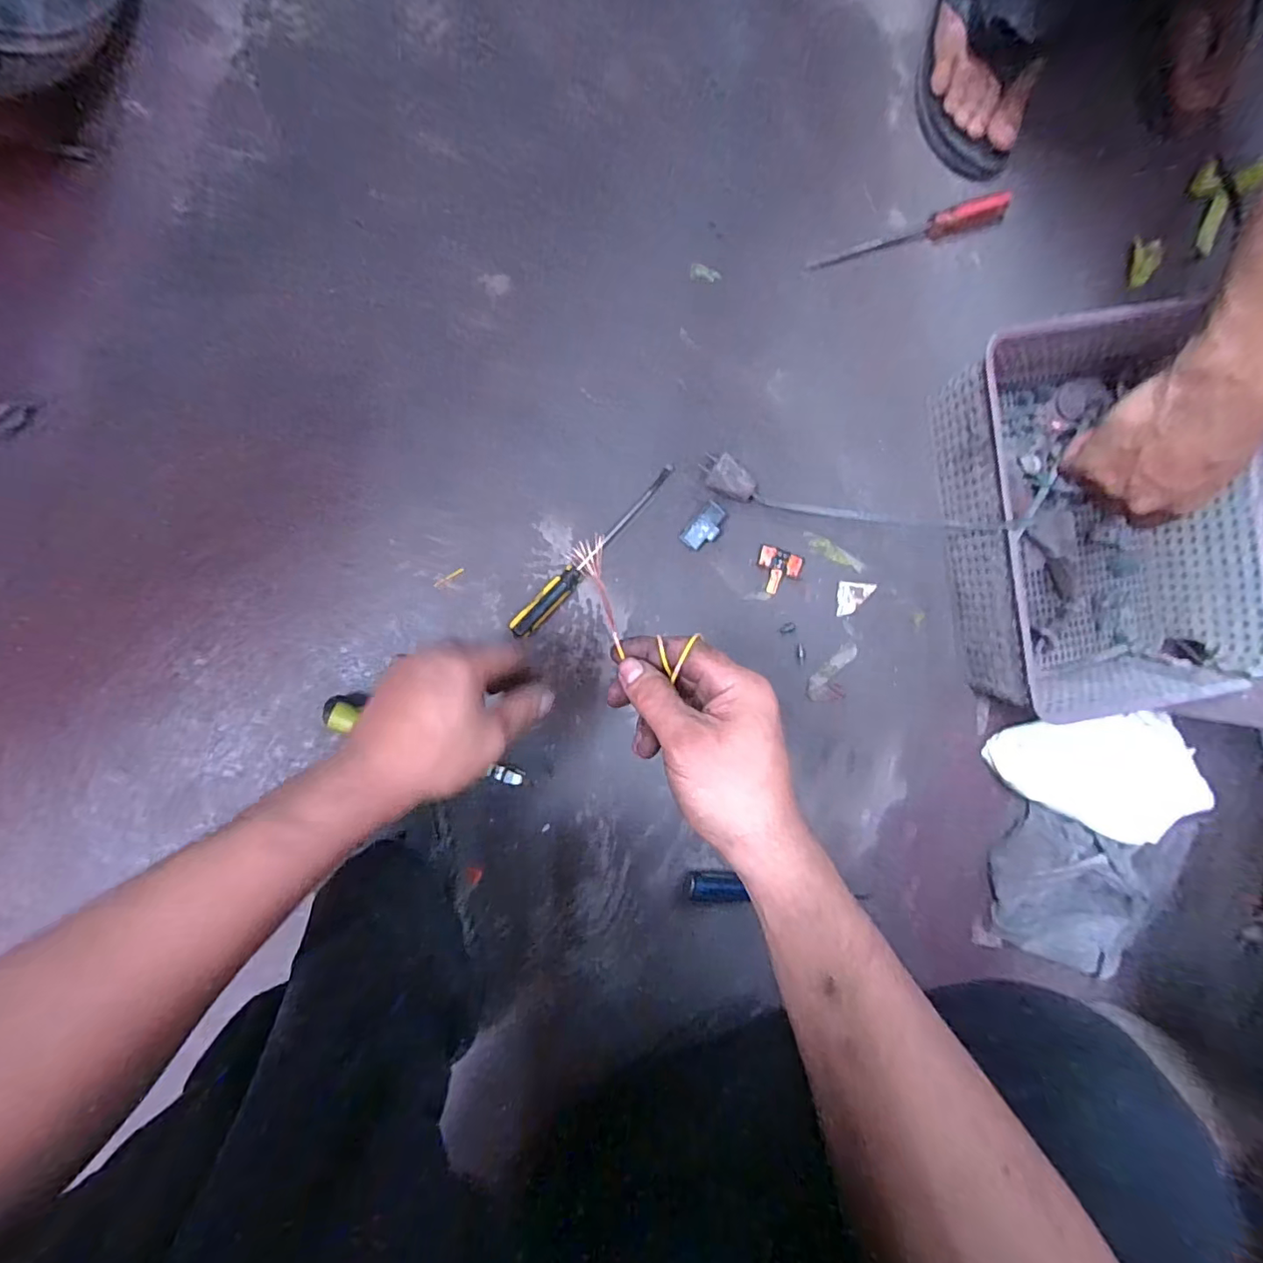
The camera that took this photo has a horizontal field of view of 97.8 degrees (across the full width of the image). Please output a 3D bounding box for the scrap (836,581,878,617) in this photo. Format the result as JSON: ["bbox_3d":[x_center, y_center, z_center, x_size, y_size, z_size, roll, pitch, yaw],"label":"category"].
[{"bbox_3d":[0.232,-0.033,0.567,0.037,0.004,0.035,4,92,-8],"label":"scrap"}]

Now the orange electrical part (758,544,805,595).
[{"bbox_3d":[0.147,-0.059,0.547,0.047,0.004,0.044,14,91,-9],"label":"orange electrical part"}]

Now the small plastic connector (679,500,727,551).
[{"bbox_3d":[0.072,-0.101,0.531,0.028,0.007,0.049,40,87,-8],"label":"small plastic connector"}]

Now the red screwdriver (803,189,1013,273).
[{"bbox_3d":[0.282,-0.403,0.552,0.225,0.023,0.020,-18,95,-7],"label":"red screwdriver"}]

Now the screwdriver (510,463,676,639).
[{"bbox_3d":[-0.033,-0.075,0.509,0.021,0.016,0.212,44,86,-8],"label":"screwdriver"}]

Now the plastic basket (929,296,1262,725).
[{"bbox_3d":[0.450,-0.108,0.544,0.265,0.094,0.360,-12,95,-7],"label":"plastic basket"}]

